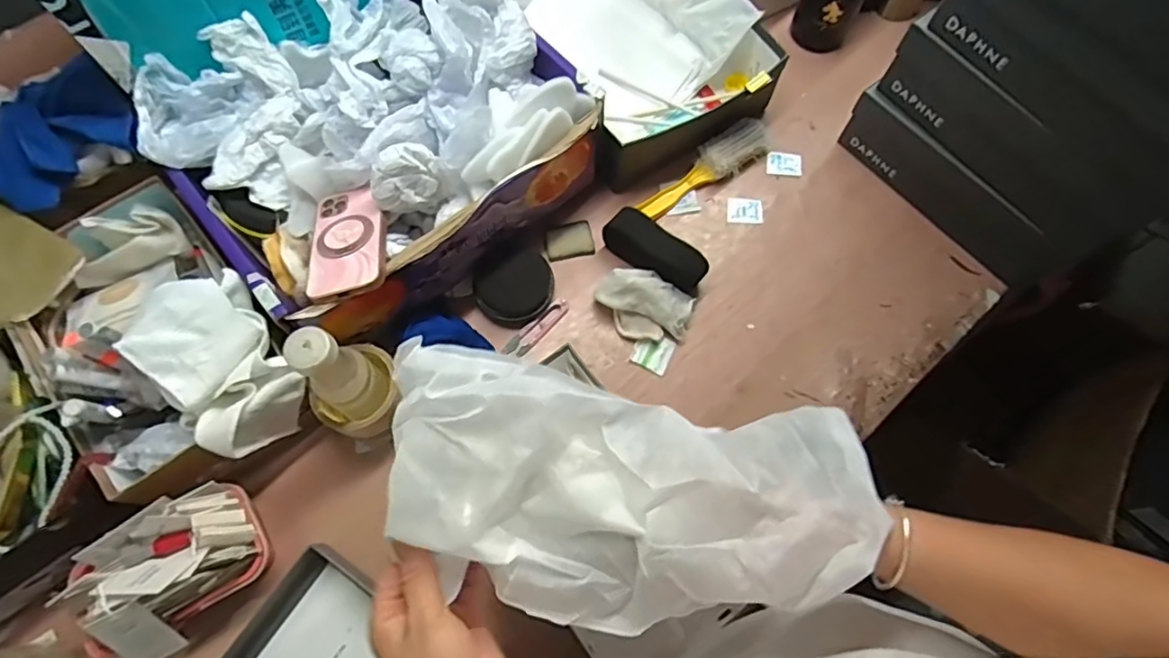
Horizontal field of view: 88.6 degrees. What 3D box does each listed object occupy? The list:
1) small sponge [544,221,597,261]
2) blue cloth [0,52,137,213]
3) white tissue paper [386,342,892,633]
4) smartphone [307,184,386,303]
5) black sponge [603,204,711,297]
[{"bbox_3d":[-0.019,-0.109,0.744,0.059,0.009,0.045,-13,70,-6],"label":"small sponge"},{"bbox_3d":[-0.548,-0.197,0.617,0.177,0.065,0.103,-27,72,-11],"label":"blue cloth"},{"bbox_3d":[0.023,0.104,0.377,0.299,0.061,0.150,9,70,2],"label":"white tissue paper"},{"bbox_3d":[-0.236,-0.090,0.594,0.073,0.014,0.143,-14,54,-6],"label":"smartphone"},{"bbox_3d":[0.084,-0.091,0.708,0.132,0.049,0.038,36,73,11],"label":"black sponge"}]

